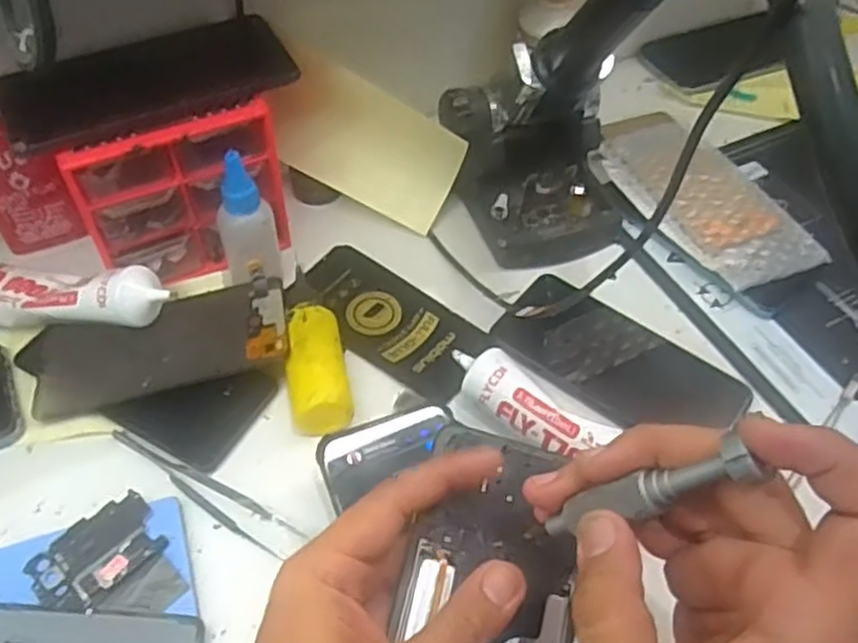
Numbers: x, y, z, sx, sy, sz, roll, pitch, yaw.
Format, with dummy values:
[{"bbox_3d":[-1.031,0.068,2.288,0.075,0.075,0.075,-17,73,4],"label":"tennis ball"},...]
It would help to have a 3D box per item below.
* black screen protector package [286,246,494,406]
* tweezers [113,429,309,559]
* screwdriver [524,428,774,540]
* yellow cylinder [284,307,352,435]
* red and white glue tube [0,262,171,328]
[{"bbox_3d":[-0.027,-0.002,0.498,0.138,0.008,0.068,32,57,21],"label":"black screen protector package"},{"bbox_3d":[-0.129,0.093,0.415,0.128,0.004,0.019,25,55,16],"label":"tweezers"},{"bbox_3d":[0.068,0.060,0.251,0.011,0.090,0.010,33,46,-26],"label":"screwdriver"},{"bbox_3d":[-0.068,0.033,0.450,0.035,0.037,0.084,-9,53,-10],"label":"yellow cylinder"},{"bbox_3d":[-0.230,-0.016,0.465,0.142,0.031,0.045,1,49,20],"label":"red and white glue tube"}]

